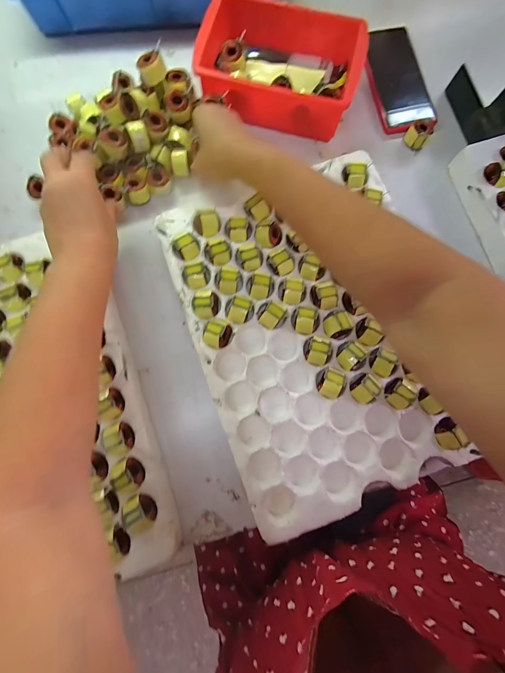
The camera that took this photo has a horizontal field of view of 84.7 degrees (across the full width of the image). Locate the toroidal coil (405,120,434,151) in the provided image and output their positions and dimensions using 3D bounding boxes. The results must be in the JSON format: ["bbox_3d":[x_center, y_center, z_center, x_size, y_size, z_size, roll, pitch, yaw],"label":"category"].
[{"bbox_3d":[0.230,-0.280,0.384,0.029,0.025,0.023,31,82,4],"label":"toroidal coil"}]

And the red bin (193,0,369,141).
[{"bbox_3d":[0.038,-0.363,0.369,0.205,0.058,0.154,11,81,1],"label":"red bin"}]

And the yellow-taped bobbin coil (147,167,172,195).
[{"bbox_3d":[-0.123,-0.202,0.365,0.029,0.025,0.027,0,81,0],"label":"yellow-taped bobbin coil"}]

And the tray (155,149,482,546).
[{"bbox_3d":[0.073,-0.006,0.317,0.271,0.032,0.379,-17,82,-3],"label":"tray"}]

